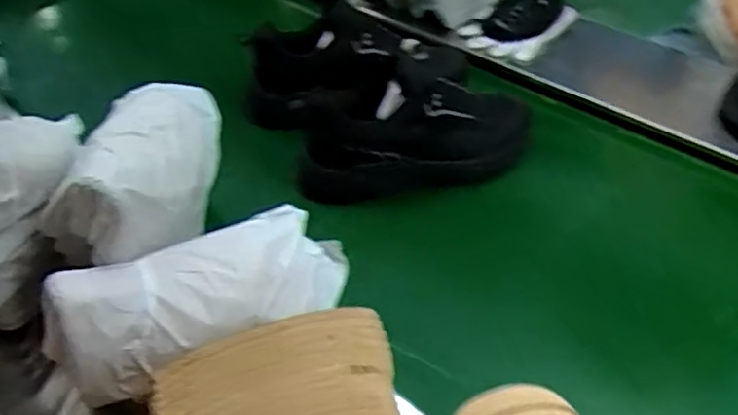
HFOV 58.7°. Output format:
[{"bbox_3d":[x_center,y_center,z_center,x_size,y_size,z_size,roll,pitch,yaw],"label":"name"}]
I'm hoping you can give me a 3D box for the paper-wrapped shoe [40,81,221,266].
[{"bbox_3d":[-0.197,-0.046,0.585,0.109,0.081,0.213,8,42,6],"label":"paper-wrapped shoe"}]

